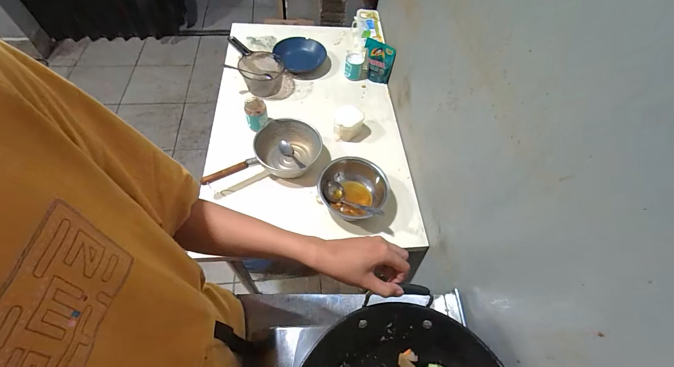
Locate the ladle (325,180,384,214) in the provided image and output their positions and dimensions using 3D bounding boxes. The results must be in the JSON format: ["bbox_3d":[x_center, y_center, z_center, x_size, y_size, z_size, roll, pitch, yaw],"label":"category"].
[{"bbox_3d":[0.045,0.042,0.762,0.178,0.050,0.048,25,57,33],"label":"ladle"}]

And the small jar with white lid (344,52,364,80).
[{"bbox_3d":[0.061,-0.421,1.055,0.063,0.092,0.051,4,58,-2],"label":"small jar with white lid"}]

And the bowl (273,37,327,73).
[{"bbox_3d":[-0.140,-0.485,1.090,0.154,0.063,0.164,39,63,18],"label":"bowl"}]

